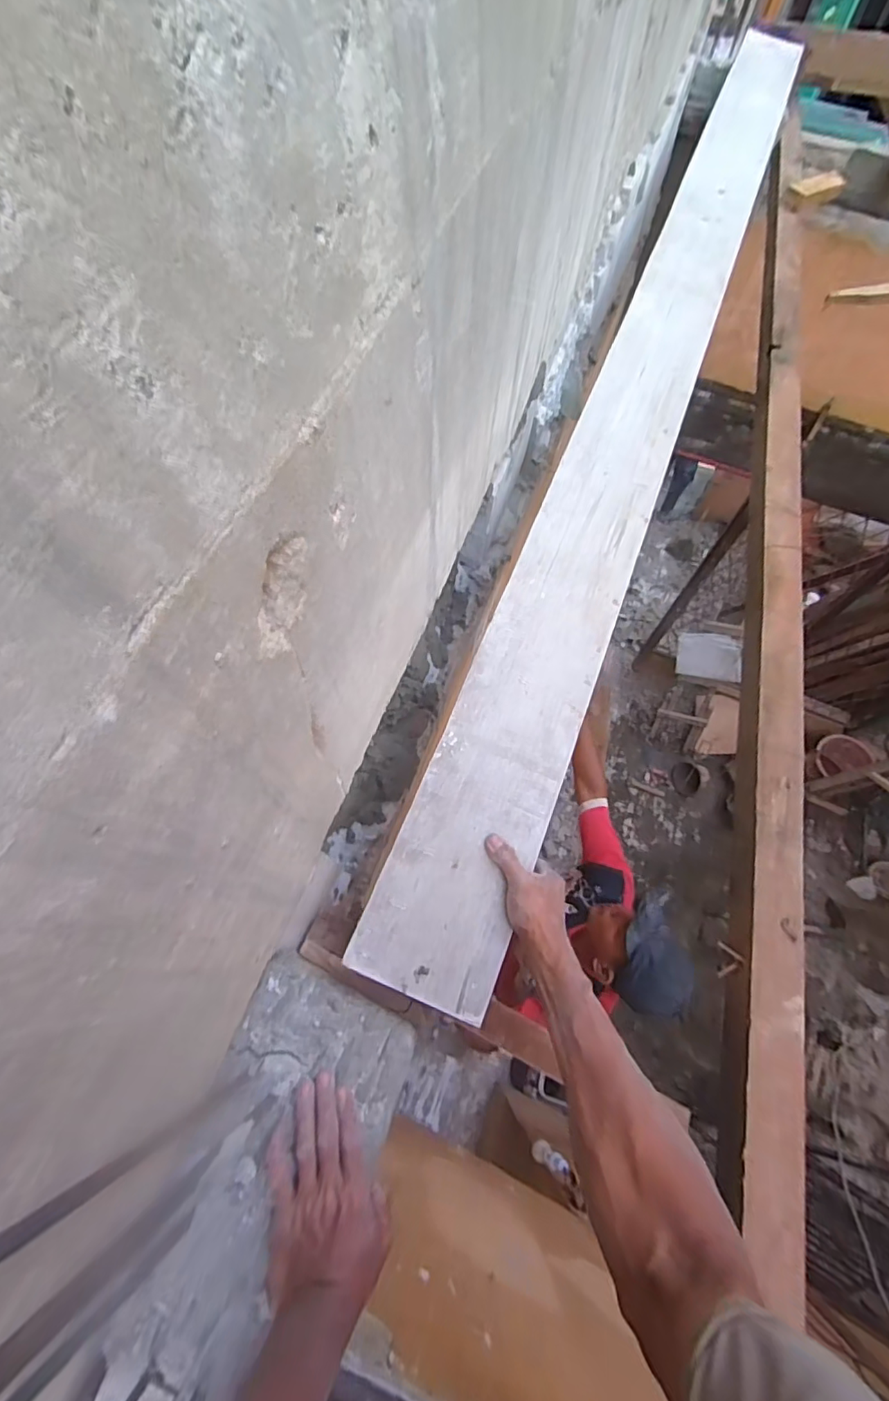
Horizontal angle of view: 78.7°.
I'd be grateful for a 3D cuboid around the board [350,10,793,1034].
[{"bbox_3d":[0.363,-0.593,0.915,0.151,0.015,2.069,21,68,8],"label":"board"}]

